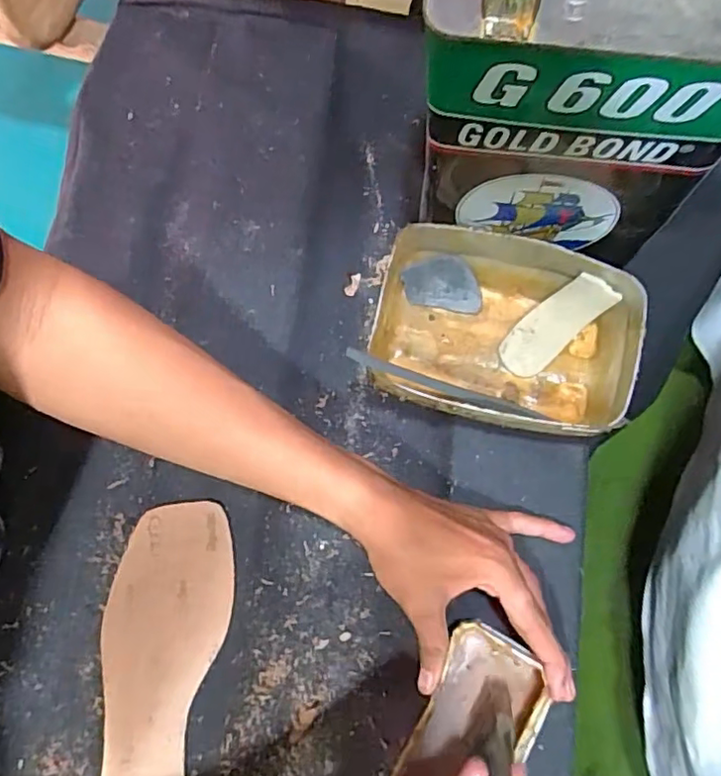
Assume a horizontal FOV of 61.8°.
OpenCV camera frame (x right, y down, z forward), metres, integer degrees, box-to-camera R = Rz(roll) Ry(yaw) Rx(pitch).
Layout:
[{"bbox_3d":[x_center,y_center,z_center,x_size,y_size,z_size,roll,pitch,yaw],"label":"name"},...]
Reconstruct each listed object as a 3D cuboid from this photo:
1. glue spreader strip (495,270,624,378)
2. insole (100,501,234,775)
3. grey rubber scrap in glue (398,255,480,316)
[{"bbox_3d":[0.144,-0.047,0.449,0.091,0.015,0.036,-43,79,19],"label":"glue spreader strip"},{"bbox_3d":[-0.143,0.207,0.419,0.083,0.006,0.245,5,77,1],"label":"insole"},{"bbox_3d":[0.064,-0.081,0.464,0.062,0.005,0.043,10,121,3],"label":"grey rubber scrap in glue"}]

